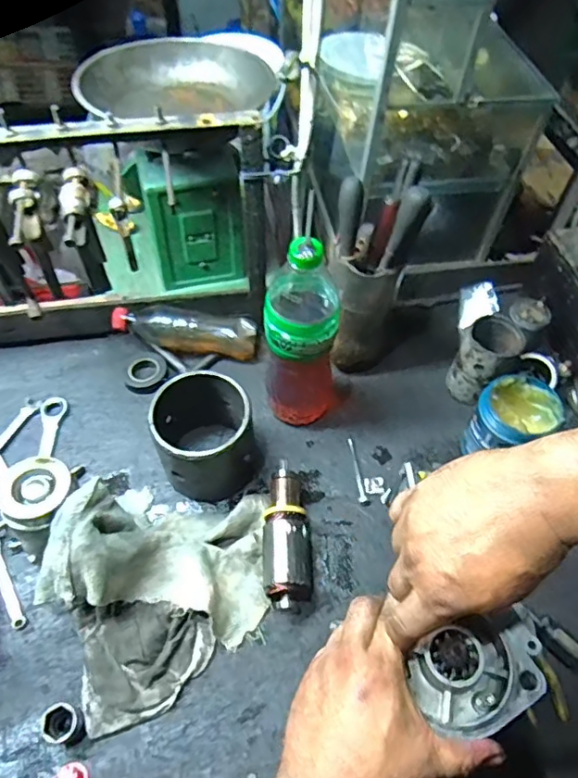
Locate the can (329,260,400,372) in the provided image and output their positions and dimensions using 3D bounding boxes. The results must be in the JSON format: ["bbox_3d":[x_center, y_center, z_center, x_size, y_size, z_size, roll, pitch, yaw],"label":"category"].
[{"bbox_3d":[0.091,-0.103,0.725,0.085,0.176,0.093,13,55,6],"label":"can"}]

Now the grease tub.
[{"bbox_3d":[0.260,0.046,0.672,0.095,0.099,0.081,-23,59,-18],"label":"grease tub"}]

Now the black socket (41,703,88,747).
[{"bbox_3d":[-0.207,0.309,0.522,0.032,0.038,0.031,1,54,-1],"label":"black socket"}]

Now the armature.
[{"bbox_3d":[-0.003,0.157,0.619,0.049,0.048,0.154,0,54,-2],"label":"armature"}]

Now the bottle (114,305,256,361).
[{"bbox_3d":[-0.140,-0.075,0.772,0.192,0.059,0.051,8,54,4],"label":"bottle"}]

